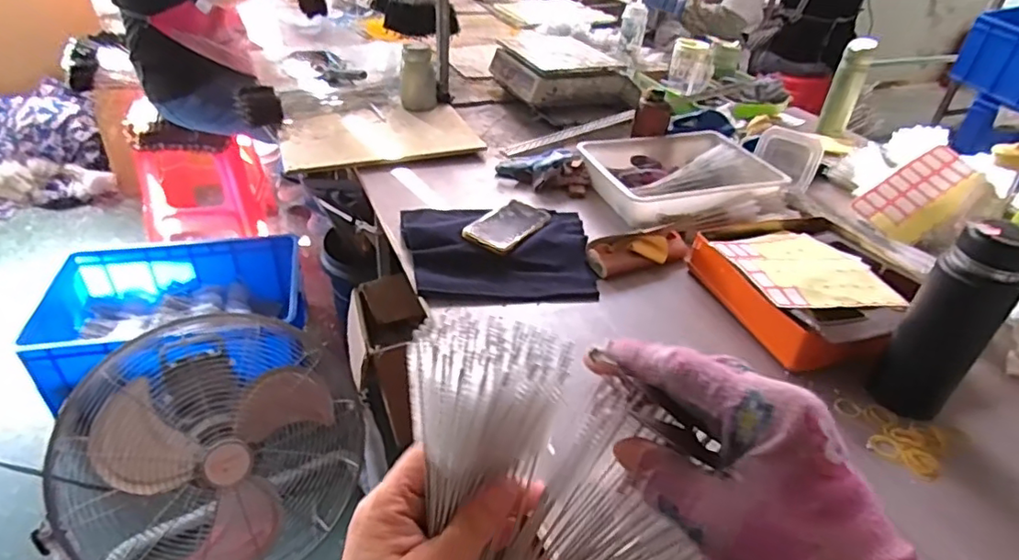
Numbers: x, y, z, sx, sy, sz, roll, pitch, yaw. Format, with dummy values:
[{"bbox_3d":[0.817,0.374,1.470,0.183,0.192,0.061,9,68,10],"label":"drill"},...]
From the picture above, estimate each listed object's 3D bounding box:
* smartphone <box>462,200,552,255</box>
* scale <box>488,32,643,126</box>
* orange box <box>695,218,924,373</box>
[{"bbox_3d":[0.002,-0.089,0.934,0.078,0.013,0.169,30,38,17],"label":"smartphone"},{"bbox_3d":[0.125,-0.507,1.419,0.267,0.103,0.287,-14,39,-24],"label":"scale"},{"bbox_3d":[0.428,0.003,0.844,0.256,0.067,0.317,-5,36,-13],"label":"orange box"}]

